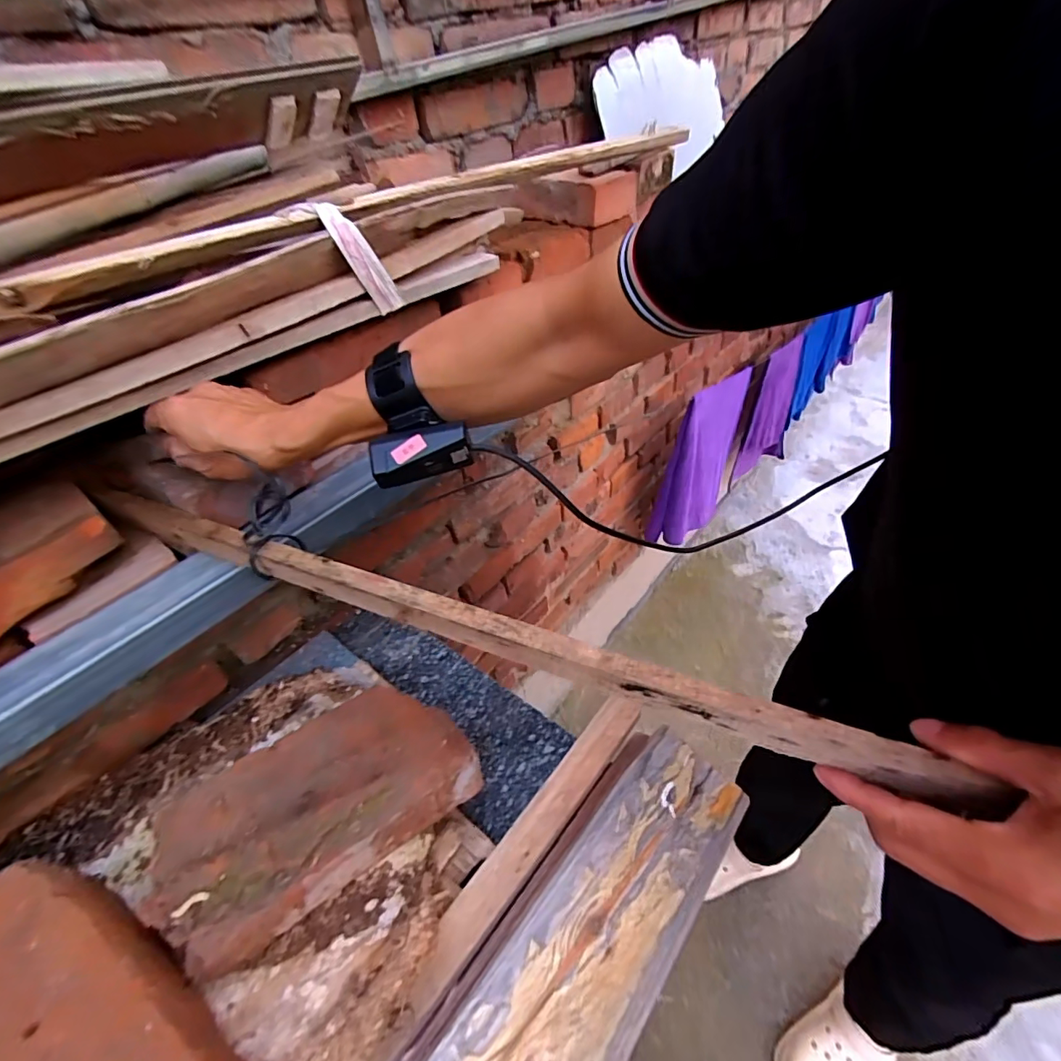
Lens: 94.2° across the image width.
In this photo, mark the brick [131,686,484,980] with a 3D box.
[{"bbox_3d":[-0.153,0.208,0.376,0.206,0.073,0.111,-28,47,-24],"label":"brick"}]

